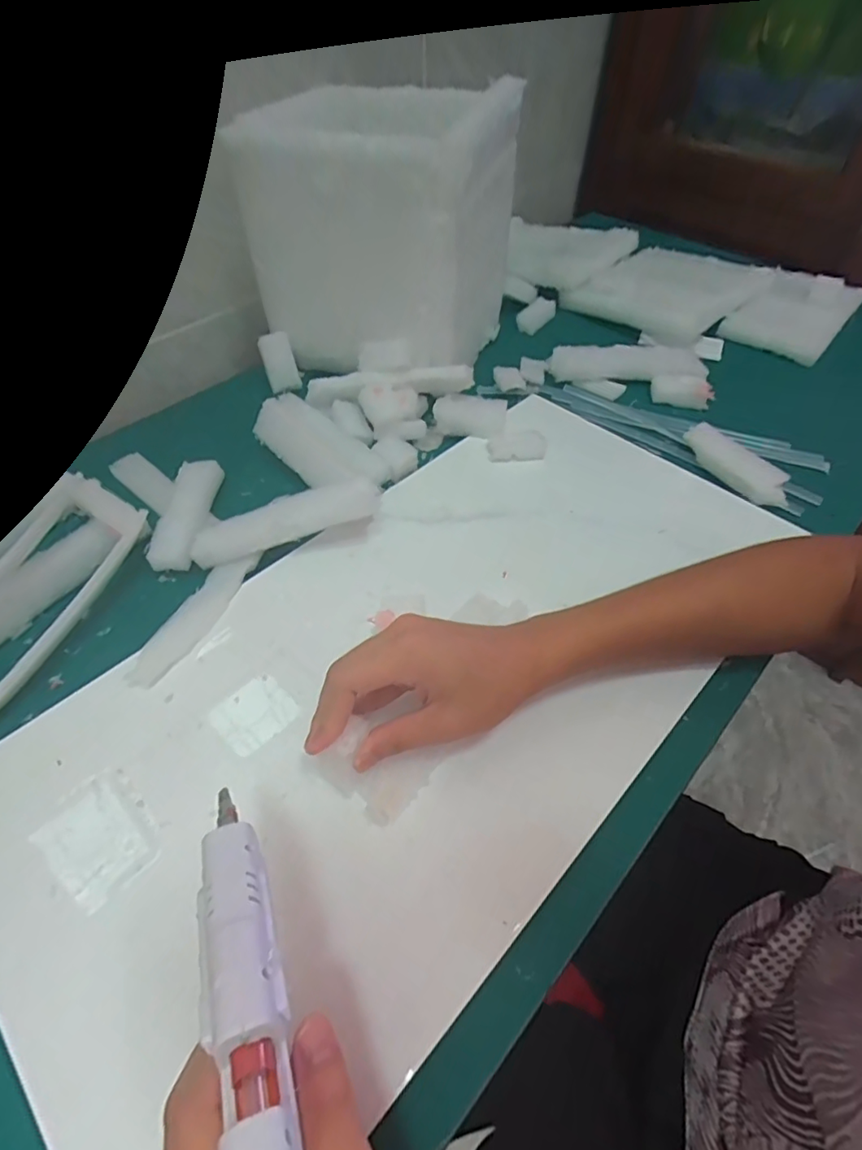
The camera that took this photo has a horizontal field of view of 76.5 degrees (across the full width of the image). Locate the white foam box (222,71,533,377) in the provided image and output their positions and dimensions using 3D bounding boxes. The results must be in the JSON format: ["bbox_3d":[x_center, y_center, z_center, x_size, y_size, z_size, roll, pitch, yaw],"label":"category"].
[{"bbox_3d":[-0.042,-0.351,0.576,0.212,0.218,0.216,15,53,12],"label":"white foam box"}]

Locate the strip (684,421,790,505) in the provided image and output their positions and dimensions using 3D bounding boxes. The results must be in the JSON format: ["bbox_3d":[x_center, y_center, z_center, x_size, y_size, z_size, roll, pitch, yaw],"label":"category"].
[{"bbox_3d":[0.284,-0.106,0.509,0.046,0.013,0.106,-19,54,-15],"label":"strip"}]

